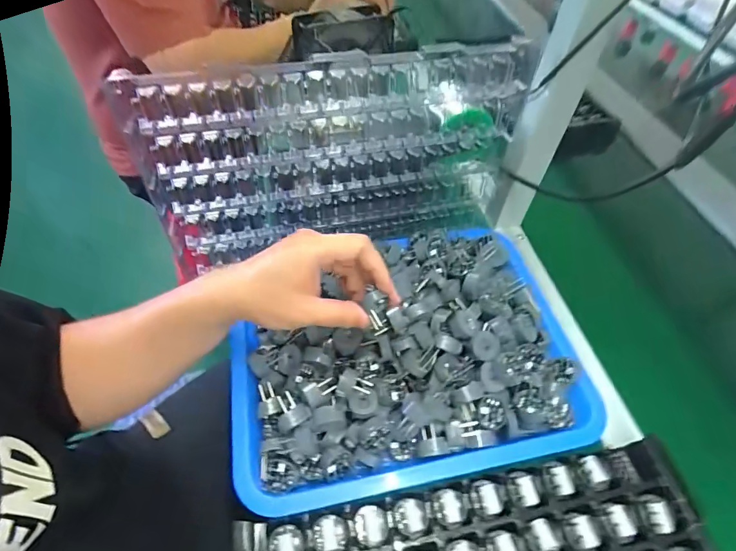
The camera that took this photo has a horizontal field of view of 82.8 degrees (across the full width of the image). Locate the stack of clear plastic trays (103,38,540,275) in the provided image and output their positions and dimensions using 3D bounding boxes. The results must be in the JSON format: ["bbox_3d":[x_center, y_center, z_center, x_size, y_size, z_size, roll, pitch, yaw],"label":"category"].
[{"bbox_3d":[-0.023,-0.117,0.427,0.377,0.200,0.046,-10,52,-12],"label":"stack of clear plastic trays"}]

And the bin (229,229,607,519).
[{"bbox_3d":[0.036,0.064,0.400,0.321,0.060,0.240,-7,52,-10],"label":"bin"}]

